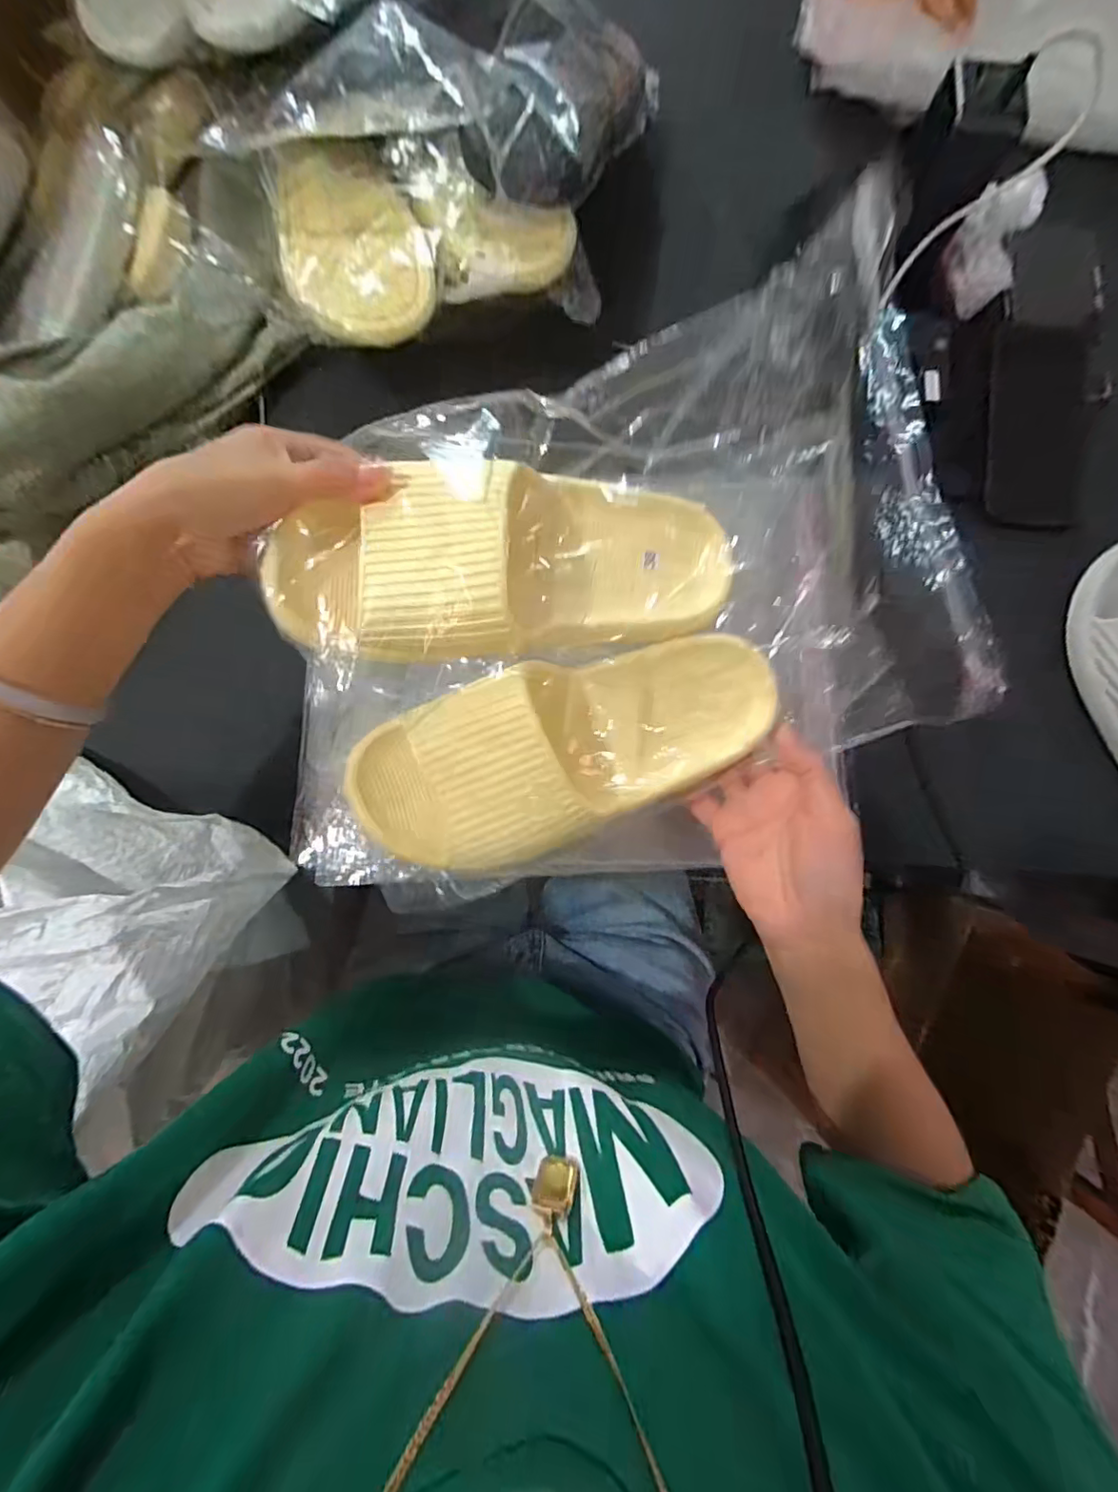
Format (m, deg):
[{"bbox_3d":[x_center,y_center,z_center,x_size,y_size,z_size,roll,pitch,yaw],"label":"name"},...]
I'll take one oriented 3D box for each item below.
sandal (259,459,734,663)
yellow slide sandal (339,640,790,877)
[{"bbox_3d":[-0.021,-0.098,0.294,0.243,0.057,0.085,-9,81,-18],"label":"sandal"},{"bbox_3d":[0.009,0.001,0.307,0.242,0.062,0.090,-17,81,-10],"label":"yellow slide sandal"}]

